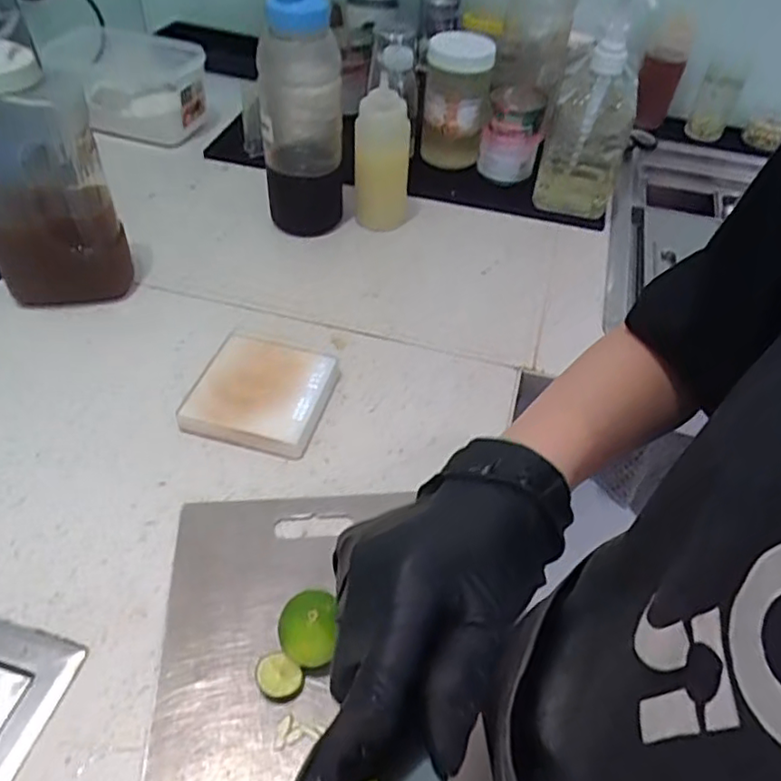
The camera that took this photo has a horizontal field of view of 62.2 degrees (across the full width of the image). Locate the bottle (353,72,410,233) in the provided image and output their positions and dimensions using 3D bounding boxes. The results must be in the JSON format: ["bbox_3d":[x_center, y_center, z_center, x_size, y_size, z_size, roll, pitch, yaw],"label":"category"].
[{"bbox_3d":[-0.009,-0.292,0.838,0.074,0.167,0.068,4,47,-3],"label":"bottle"}]

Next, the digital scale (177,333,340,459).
[{"bbox_3d":[-0.125,-0.001,0.644,0.126,0.028,0.127,13,47,6],"label":"digital scale"}]

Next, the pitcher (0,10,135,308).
[{"bbox_3d":[-0.375,-0.223,0.674,0.143,0.248,0.157,-20,52,-23],"label":"pitcher"}]

